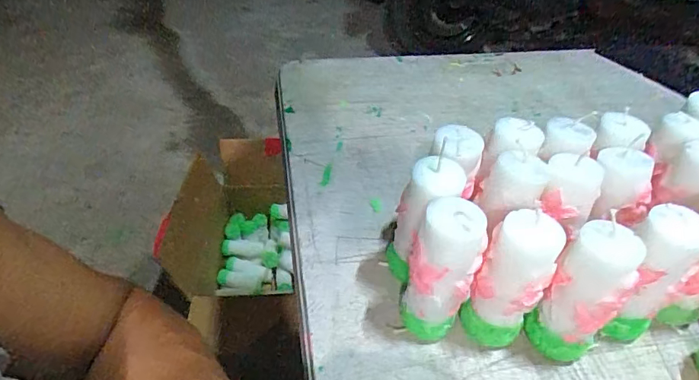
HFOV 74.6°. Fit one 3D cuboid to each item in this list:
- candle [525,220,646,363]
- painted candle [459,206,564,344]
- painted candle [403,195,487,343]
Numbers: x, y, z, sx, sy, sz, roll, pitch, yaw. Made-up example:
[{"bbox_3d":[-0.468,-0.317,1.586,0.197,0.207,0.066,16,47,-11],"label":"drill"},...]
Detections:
[{"bbox_3d":[0.151,0.071,0.303,0.040,0.106,0.037,29,49,24],"label":"candle"},{"bbox_3d":[0.104,0.064,0.305,0.041,0.109,0.034,19,45,15],"label":"painted candle"},{"bbox_3d":[0.060,0.057,0.308,0.042,0.109,0.039,18,45,14],"label":"painted candle"}]

